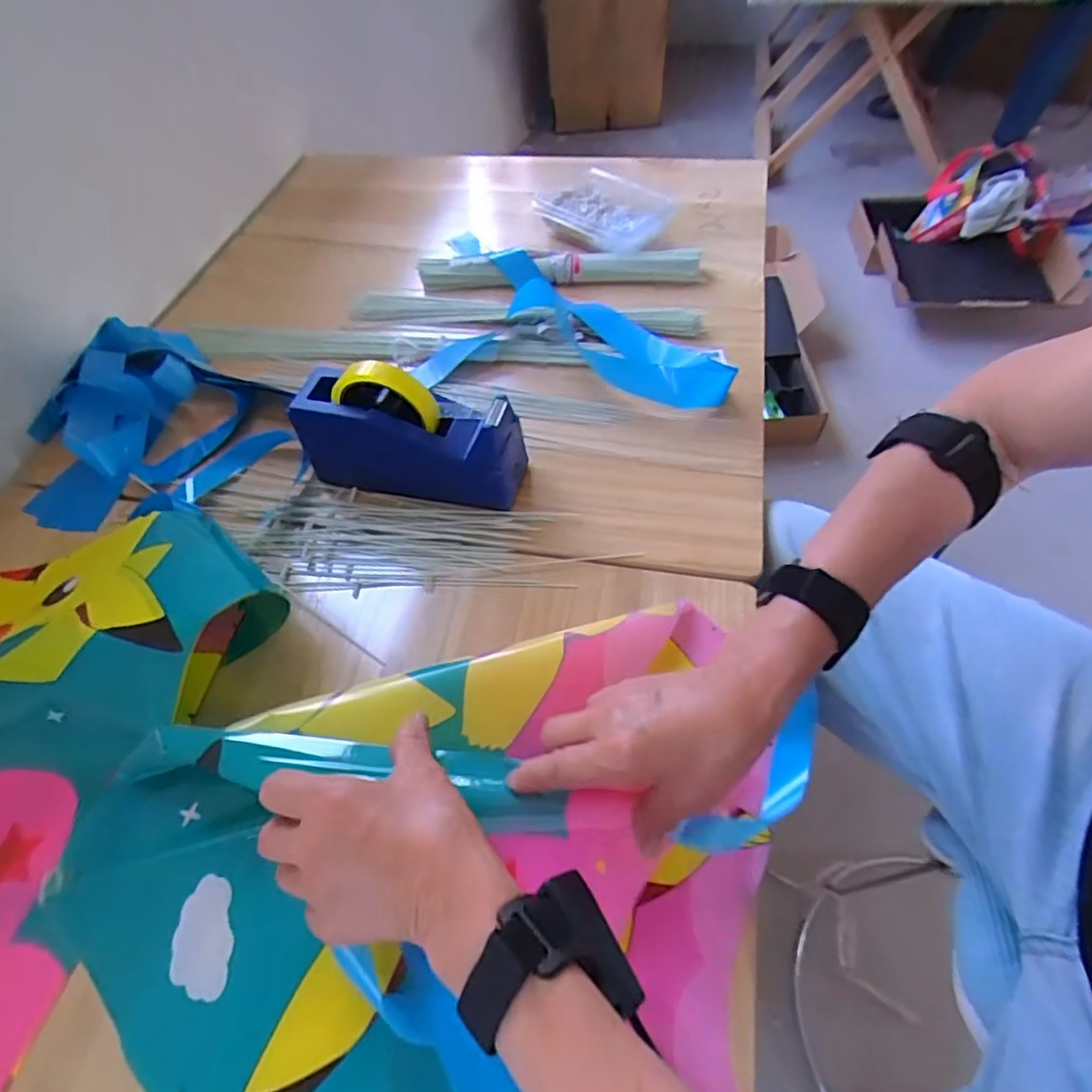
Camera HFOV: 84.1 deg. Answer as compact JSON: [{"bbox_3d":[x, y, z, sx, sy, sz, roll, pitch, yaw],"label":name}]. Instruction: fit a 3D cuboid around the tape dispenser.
[{"bbox_3d":[-0.126,-0.106,0.564,0.204,0.124,0.069,9,56,10],"label":"tape dispenser"}]

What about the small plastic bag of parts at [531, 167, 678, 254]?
[{"bbox_3d":[0.087,-0.467,0.836,0.178,0.023,0.141,34,64,26],"label":"small plastic bag of parts"}]

